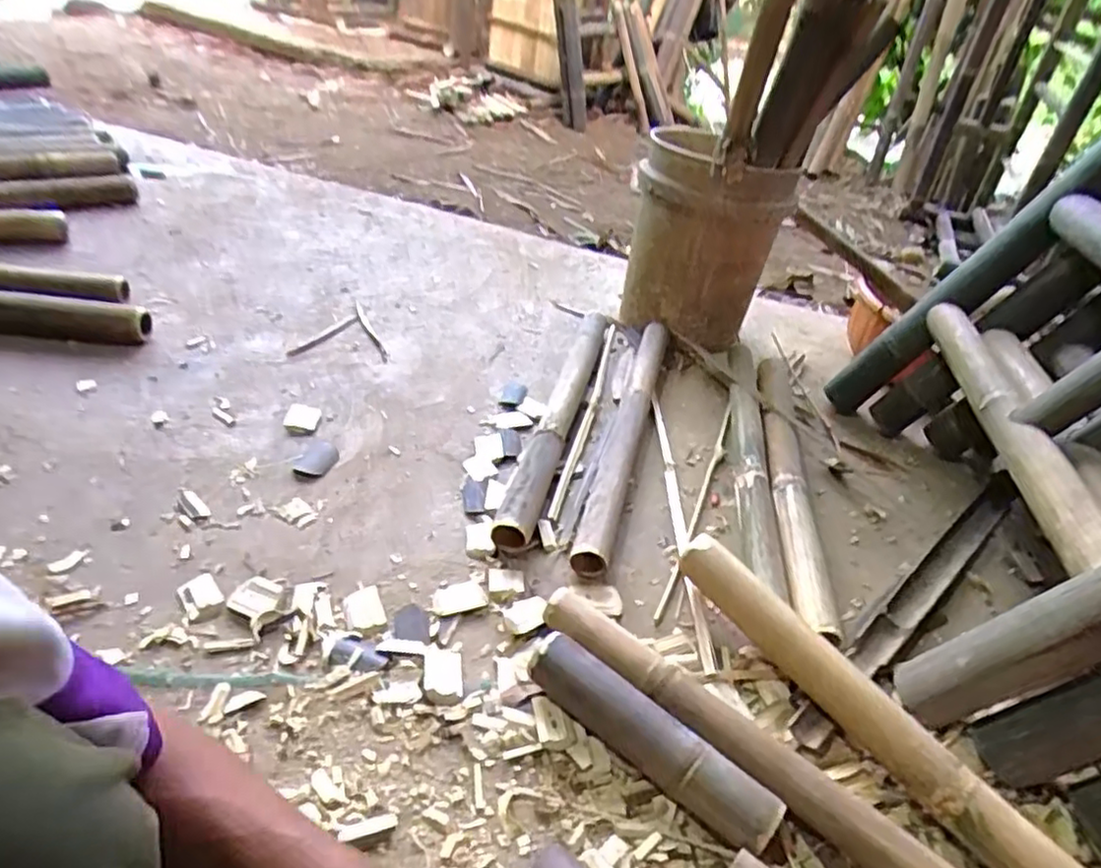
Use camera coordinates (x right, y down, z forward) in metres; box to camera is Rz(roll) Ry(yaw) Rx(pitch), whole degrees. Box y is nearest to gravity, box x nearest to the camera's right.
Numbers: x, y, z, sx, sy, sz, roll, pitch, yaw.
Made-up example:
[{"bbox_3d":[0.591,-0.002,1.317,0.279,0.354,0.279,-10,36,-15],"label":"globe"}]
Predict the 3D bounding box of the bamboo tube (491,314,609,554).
[{"bbox_3d":[0.017,-0.048,1.105,0.059,0.054,0.635,14,38,7],"label":"bamboo tube"}]

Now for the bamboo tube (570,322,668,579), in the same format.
[{"bbox_3d":[0.127,-0.016,1.082,0.046,0.048,0.619,13,38,10],"label":"bamboo tube"}]

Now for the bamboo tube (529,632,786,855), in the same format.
[{"bbox_3d":[0.093,0.297,0.655,0.264,0.059,0.053,32,44,27],"label":"bamboo tube"}]

